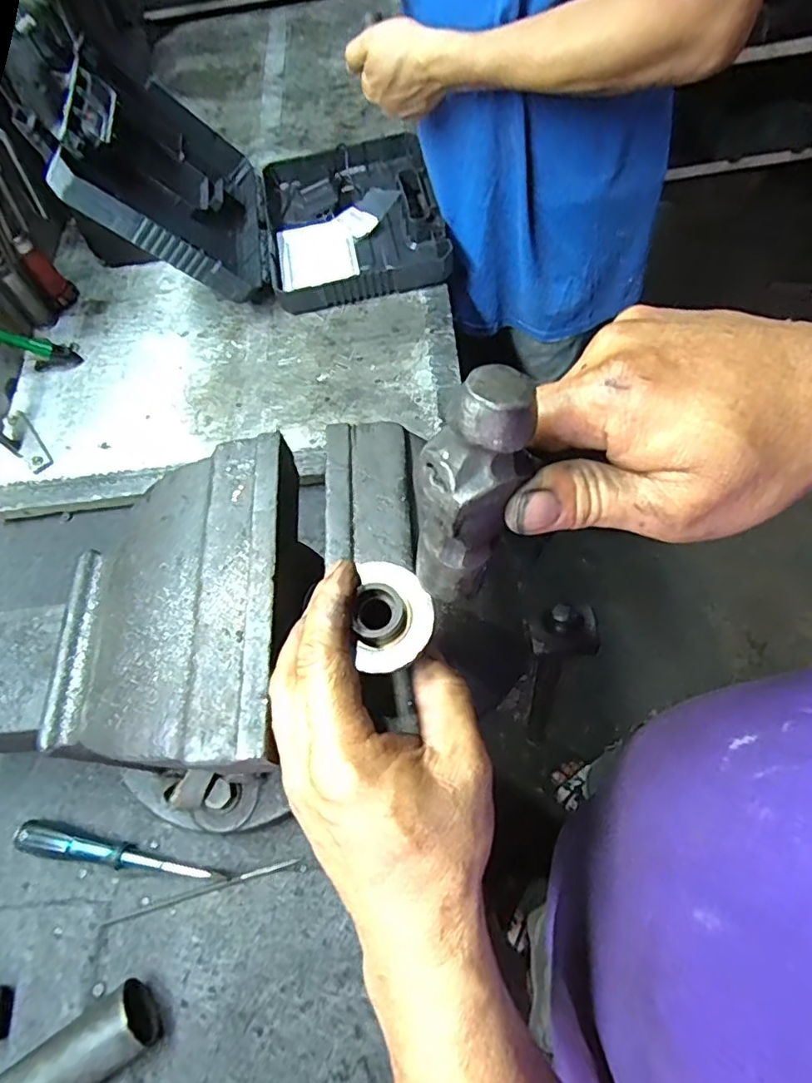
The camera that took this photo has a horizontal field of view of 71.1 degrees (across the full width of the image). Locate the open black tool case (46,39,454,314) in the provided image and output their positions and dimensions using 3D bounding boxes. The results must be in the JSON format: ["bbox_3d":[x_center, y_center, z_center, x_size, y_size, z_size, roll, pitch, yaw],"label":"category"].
[{"bbox_3d":[-0.167,-0.473,0.738,0.398,0.208,0.299,-11,62,1],"label":"open black tool case"}]

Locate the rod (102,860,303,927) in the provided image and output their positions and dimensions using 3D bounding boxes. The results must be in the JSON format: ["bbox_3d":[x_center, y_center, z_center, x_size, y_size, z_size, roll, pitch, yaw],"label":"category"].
[{"bbox_3d":[-0.178,0.303,0.491,0.173,0.004,0.005,-16,65,-4],"label":"rod"}]

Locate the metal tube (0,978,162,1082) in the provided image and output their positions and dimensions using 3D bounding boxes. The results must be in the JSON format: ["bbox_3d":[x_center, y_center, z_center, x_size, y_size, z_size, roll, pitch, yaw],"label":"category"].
[{"bbox_3d":[-0.248,0.388,0.421,0.115,0.049,0.053,-26,66,-22],"label":"metal tube"}]

